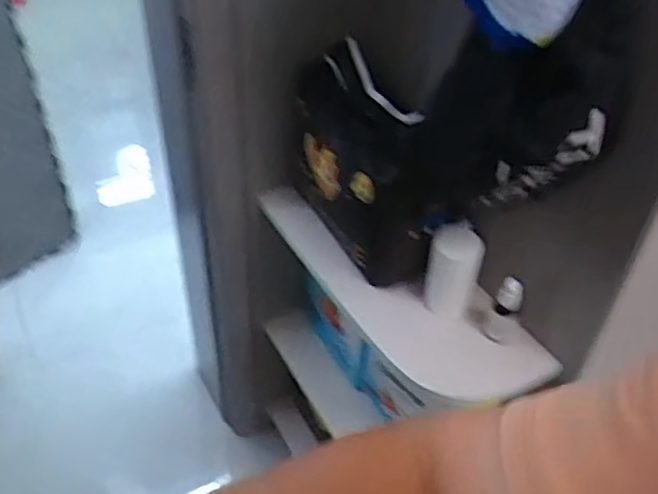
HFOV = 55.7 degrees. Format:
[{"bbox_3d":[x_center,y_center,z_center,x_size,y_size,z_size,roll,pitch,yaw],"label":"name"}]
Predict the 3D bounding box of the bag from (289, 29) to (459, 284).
[{"bbox_3d":[0.046,-0.107,0.962,0.106,0.262,0.318,-17,45,-24],"label":"bag"}]

